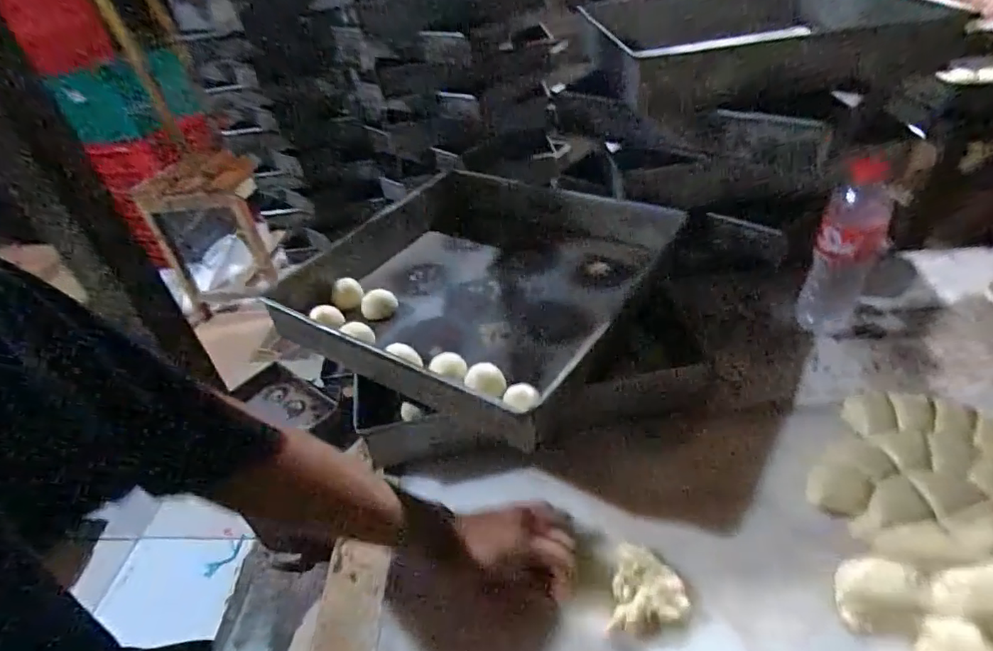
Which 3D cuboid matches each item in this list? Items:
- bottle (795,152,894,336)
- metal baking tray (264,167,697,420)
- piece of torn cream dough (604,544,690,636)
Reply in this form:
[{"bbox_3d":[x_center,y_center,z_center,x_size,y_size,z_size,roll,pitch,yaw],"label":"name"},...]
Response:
[{"bbox_3d":[0.443,-0.092,0.685,0.072,0.223,0.068,19,45,31],"label":"bottle"},{"bbox_3d":[-0.020,-0.059,0.742,0.412,0.094,0.434,17,46,29],"label":"metal baking tray"},{"bbox_3d":[0.135,0.235,0.480,0.063,0.023,0.067,4,39,15],"label":"piece of torn cream dough"}]

